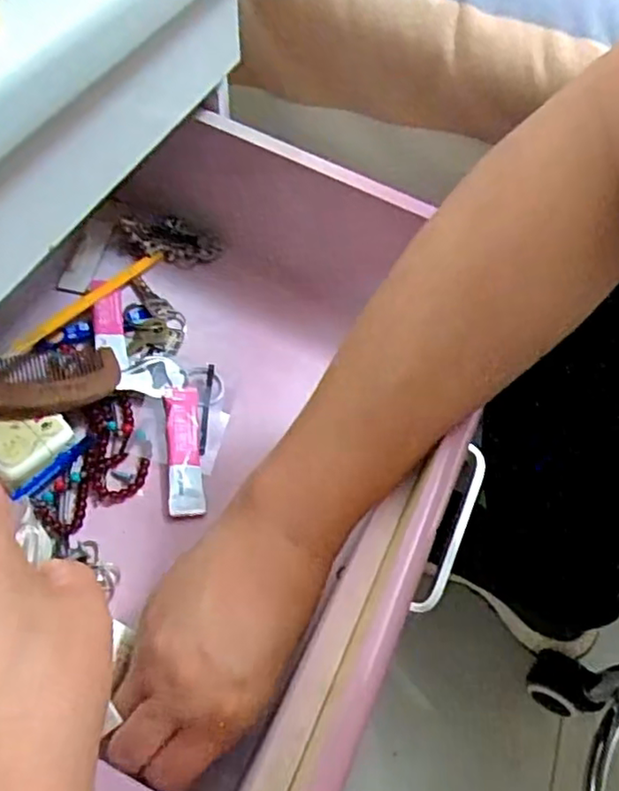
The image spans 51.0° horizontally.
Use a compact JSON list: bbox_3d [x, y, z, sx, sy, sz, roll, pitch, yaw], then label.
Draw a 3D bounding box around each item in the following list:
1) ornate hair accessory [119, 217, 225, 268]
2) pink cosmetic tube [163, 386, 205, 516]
[{"bbox_3d":[-0.102,-0.112,0.476,0.071,0.018,0.040,13,56,5],"label":"ornate hair accessory"},{"bbox_3d":[-0.076,0.029,0.391,0.020,0.011,0.085,-6,56,-8],"label":"pink cosmetic tube"}]

